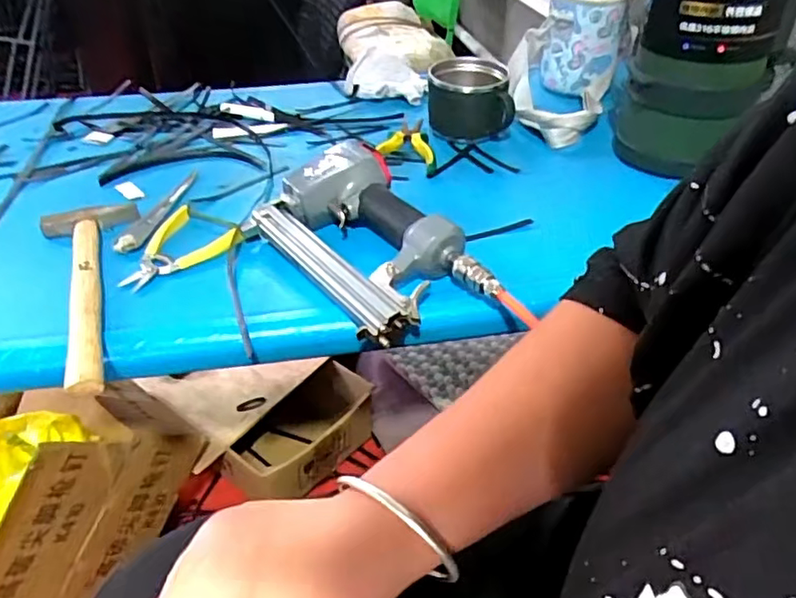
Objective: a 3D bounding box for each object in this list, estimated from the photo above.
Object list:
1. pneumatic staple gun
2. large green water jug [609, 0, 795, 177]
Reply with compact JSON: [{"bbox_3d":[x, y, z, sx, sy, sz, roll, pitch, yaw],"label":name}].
[{"bbox_3d":[-0.030,-0.067,0.555,0.146,0.059,0.234,-24,42,-28],"label":"pneumatic staple gun"},{"bbox_3d":[0.361,-0.318,0.630,0.198,0.336,0.127,-20,41,-24],"label":"large green water jug"}]

